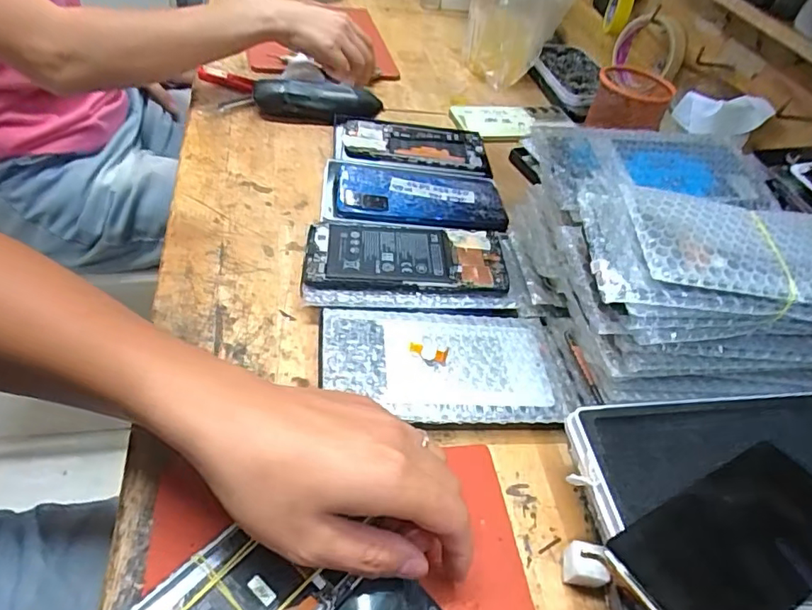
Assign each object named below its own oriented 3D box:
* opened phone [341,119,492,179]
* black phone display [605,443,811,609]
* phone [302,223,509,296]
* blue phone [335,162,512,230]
[{"bbox_3d":[0.011,-0.178,0.605,0.159,0.011,0.086,8,45,-4],"label":"opened phone"},{"bbox_3d":[0.176,0.119,0.281,0.145,0.008,0.064,-17,43,-26],"label":"black phone display"},{"bbox_3d":[0.001,-0.040,0.445,0.161,0.010,0.072,2,52,-6],"label":"phone"},{"bbox_3d":[0.014,-0.109,0.531,0.162,0.013,0.095,8,45,-4],"label":"blue phone"}]

